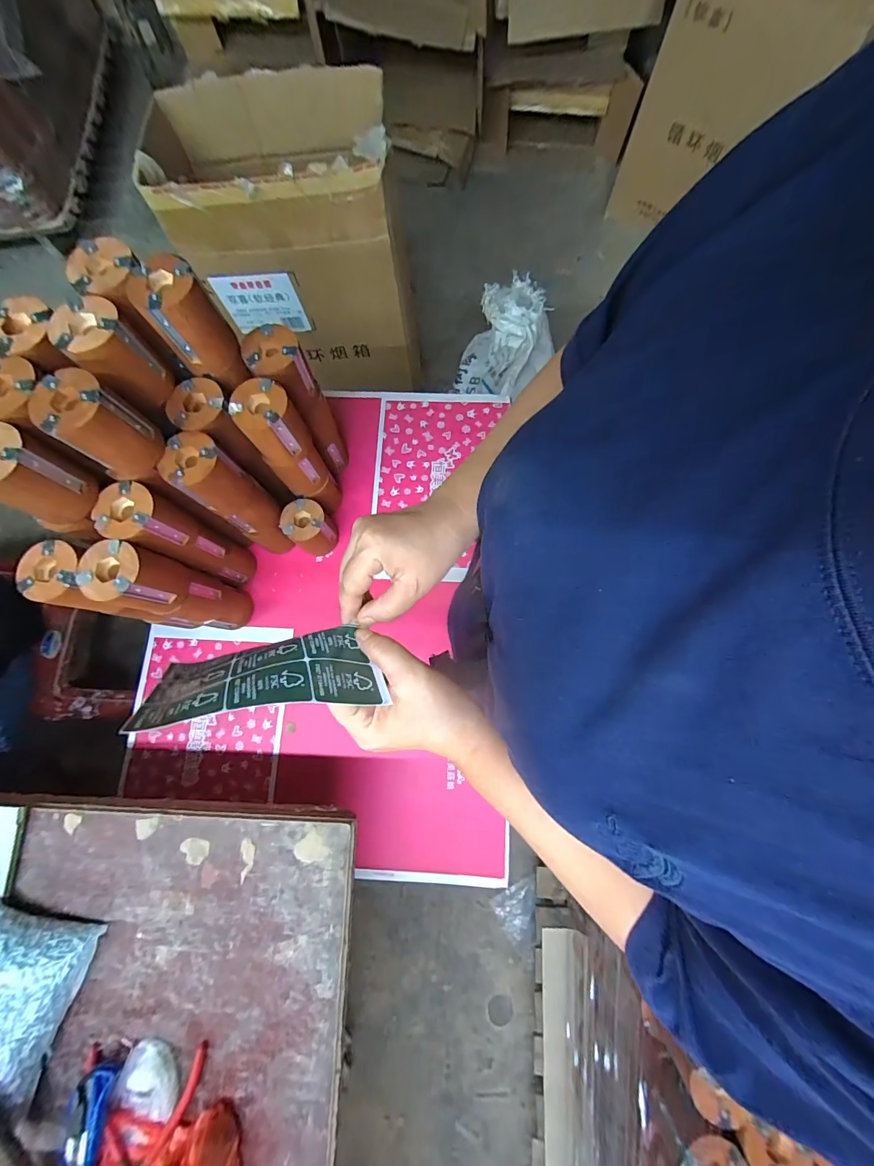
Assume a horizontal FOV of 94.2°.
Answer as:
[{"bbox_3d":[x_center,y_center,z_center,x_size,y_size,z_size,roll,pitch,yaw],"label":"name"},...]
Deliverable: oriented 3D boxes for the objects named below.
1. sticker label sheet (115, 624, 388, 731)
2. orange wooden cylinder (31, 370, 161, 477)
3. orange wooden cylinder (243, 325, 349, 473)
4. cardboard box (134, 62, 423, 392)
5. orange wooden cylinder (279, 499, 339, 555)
[{"bbox_3d":[-0.102,0.058,0.246,0.127,0.066,0.022,-4,118,-25],"label":"sticker label sheet"},{"bbox_3d":[-0.398,-0.184,0.484,0.078,0.099,0.075,0,78,2],"label":"orange wooden cylinder"},{"bbox_3d":[-0.227,-0.281,0.691,0.074,0.279,0.069,9,78,4],"label":"orange wooden cylinder"},{"bbox_3d":[-0.296,-0.765,1.029,0.446,0.603,0.292,2,78,2],"label":"cardboard box"},{"bbox_3d":[-0.237,-0.103,0.764,0.073,0.090,0.078,0,78,2],"label":"orange wooden cylinder"}]

